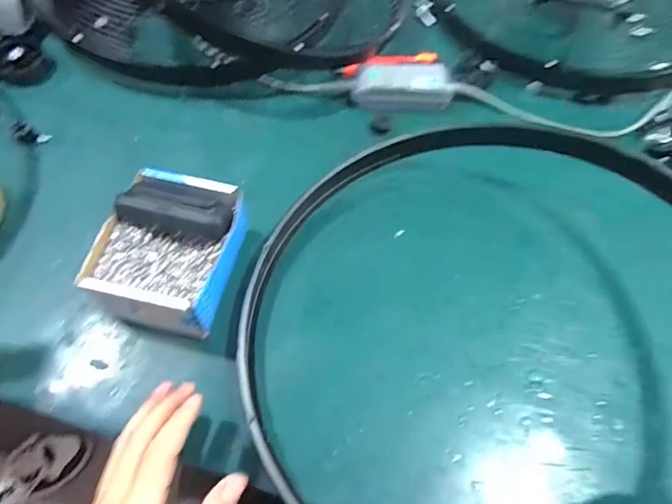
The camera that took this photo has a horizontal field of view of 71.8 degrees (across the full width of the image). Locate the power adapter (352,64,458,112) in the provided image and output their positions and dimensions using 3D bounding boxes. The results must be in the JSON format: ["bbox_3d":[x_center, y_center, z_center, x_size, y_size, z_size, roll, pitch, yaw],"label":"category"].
[{"bbox_3d":[0.086,-0.210,0.595,0.126,0.027,0.060,1,62,-2],"label":"power adapter"}]

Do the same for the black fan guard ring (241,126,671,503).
[{"bbox_3d":[0.132,0.058,0.407,0.443,0.031,0.442,-5,59,9],"label":"black fan guard ring"}]

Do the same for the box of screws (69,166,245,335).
[{"bbox_3d":[-0.158,0.001,0.450,0.111,0.077,0.138,18,63,7],"label":"box of screws"}]

